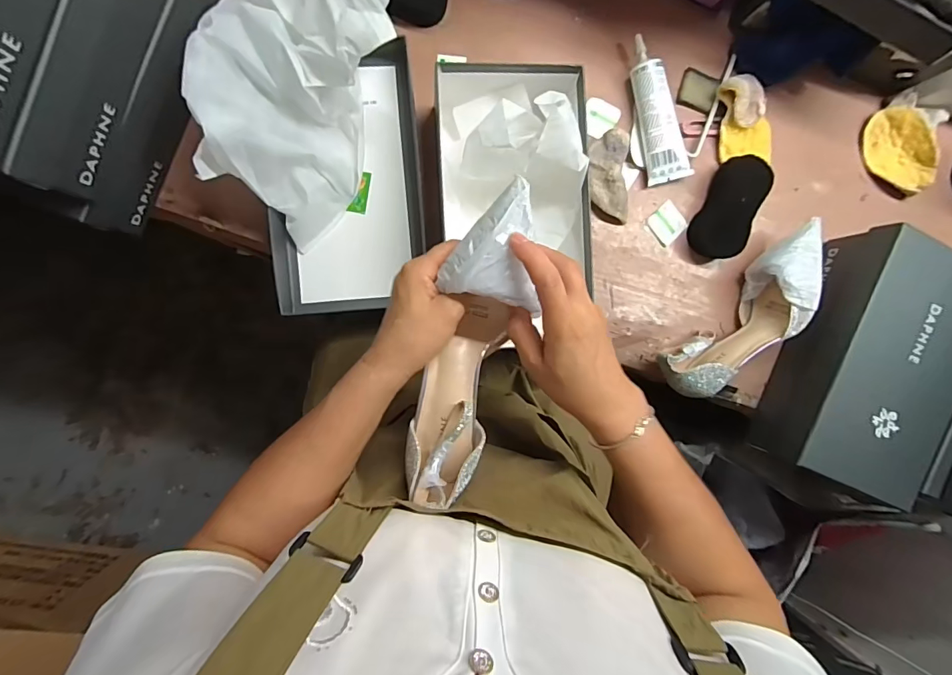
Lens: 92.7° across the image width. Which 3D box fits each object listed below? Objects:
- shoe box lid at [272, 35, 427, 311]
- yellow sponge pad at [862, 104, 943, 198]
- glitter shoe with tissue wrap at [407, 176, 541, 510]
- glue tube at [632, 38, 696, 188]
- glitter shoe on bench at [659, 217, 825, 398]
[{"bbox_3d":[-0.151,-0.175,0.530,0.170,0.045,0.285,-4,93,-6],"label":"shoe box lid"},{"bbox_3d":[0.570,-0.247,0.612,0.079,0.022,0.118,-18,106,28],"label":"yellow sponge pad"},{"bbox_3d":[-0.004,0.005,0.361,0.065,0.078,0.247,15,100,-7],"label":"glitter shoe with tissue wrap"},{"bbox_3d":[0.227,-0.282,0.565,0.050,0.032,0.171,-15,94,-6],"label":"glue tube"},{"bbox_3d":[0.334,-0.024,0.559,0.252,0.068,0.081,-42,96,-3],"label":"glitter shoe on bench"}]

